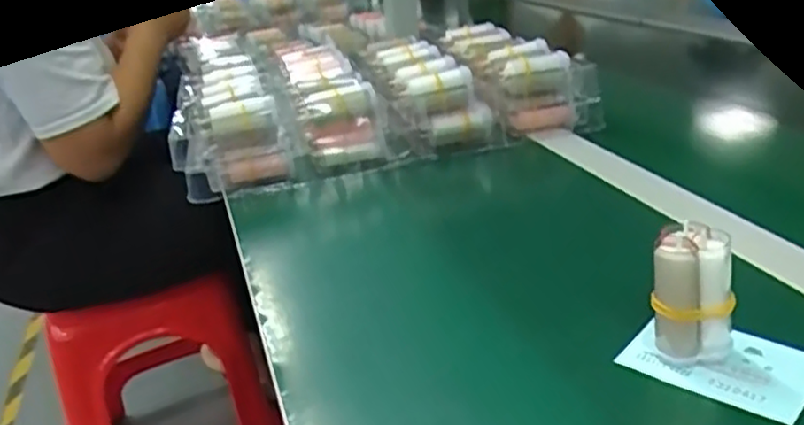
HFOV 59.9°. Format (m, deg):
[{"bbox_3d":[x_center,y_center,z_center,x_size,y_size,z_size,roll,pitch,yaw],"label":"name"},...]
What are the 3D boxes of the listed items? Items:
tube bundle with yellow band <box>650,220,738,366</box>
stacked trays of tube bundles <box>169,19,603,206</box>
[{"bbox_3d":[0.146,0.040,0.348,0.037,0.063,0.028,8,28,28],"label":"tube bundle with yellow band"},{"bbox_3d":[-0.030,-0.122,0.724,0.405,0.097,0.238,-15,26,-18],"label":"stacked trays of tube bundles"}]

